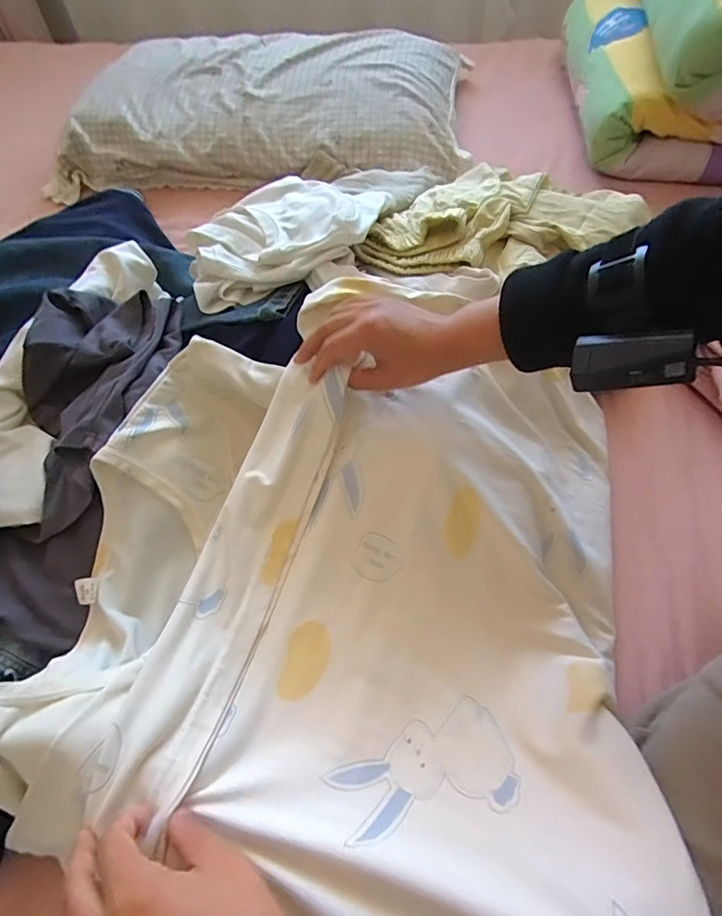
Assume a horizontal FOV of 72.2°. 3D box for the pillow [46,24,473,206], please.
[{"bbox_3d":[-0.162,-0.621,0.880,0.655,0.114,0.353,2,57,3],"label":"pillow"}]

